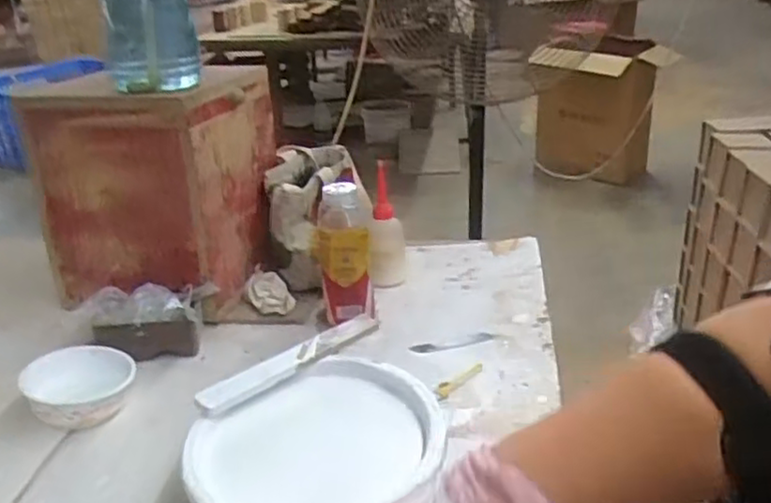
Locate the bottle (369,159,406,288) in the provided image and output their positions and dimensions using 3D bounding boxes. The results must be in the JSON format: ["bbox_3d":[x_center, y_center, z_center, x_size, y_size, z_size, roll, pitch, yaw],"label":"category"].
[{"bbox_3d":[-0.002,-0.033,1.012,0.050,0.162,0.056,-1,26,8],"label":"bottle"}]

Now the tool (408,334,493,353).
[{"bbox_3d":[0.085,0.116,0.879,0.109,0.006,0.019,-11,26,-12],"label":"tool"}]

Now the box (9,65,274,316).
[{"bbox_3d":[-0.323,-0.107,1.002,0.272,0.282,0.238,2,27,11],"label":"box"}]

